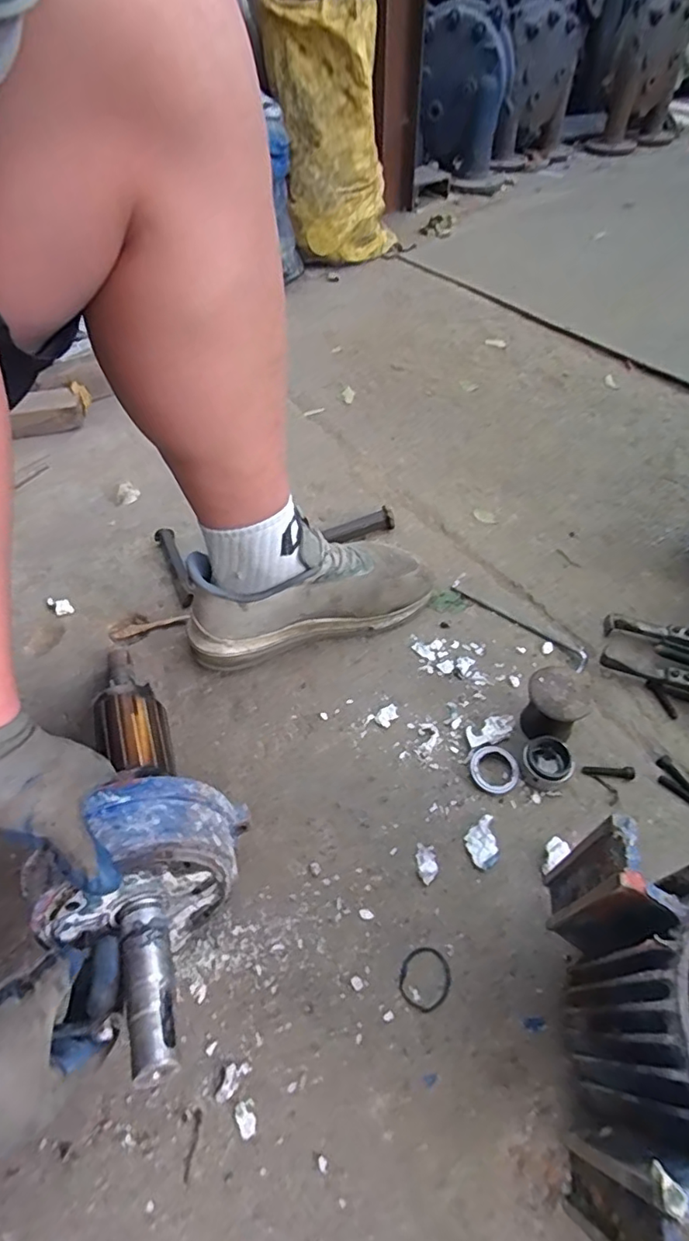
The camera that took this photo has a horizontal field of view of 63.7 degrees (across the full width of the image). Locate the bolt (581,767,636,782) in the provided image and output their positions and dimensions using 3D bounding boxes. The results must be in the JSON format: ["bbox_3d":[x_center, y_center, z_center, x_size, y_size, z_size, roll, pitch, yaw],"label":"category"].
[{"bbox_3d":[0.252,0.145,0.530,0.045,0.011,0.012,2,52,7],"label":"bolt"}]

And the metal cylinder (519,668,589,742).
[{"bbox_3d":[0.202,0.085,0.542,0.054,0.071,0.055,8,53,8],"label":"metal cylinder"}]

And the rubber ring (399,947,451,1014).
[{"bbox_3d":[0.066,0.294,0.455,0.044,0.004,0.041,-1,53,1],"label":"rubber ring"}]

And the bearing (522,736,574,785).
[{"bbox_3d":[0.195,0.138,0.536,0.045,0.030,0.039,23,57,18],"label":"bearing"}]

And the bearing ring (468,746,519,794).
[{"bbox_3d":[0.145,0.144,0.538,0.044,0.010,0.045,-1,53,1],"label":"bearing ring"}]

